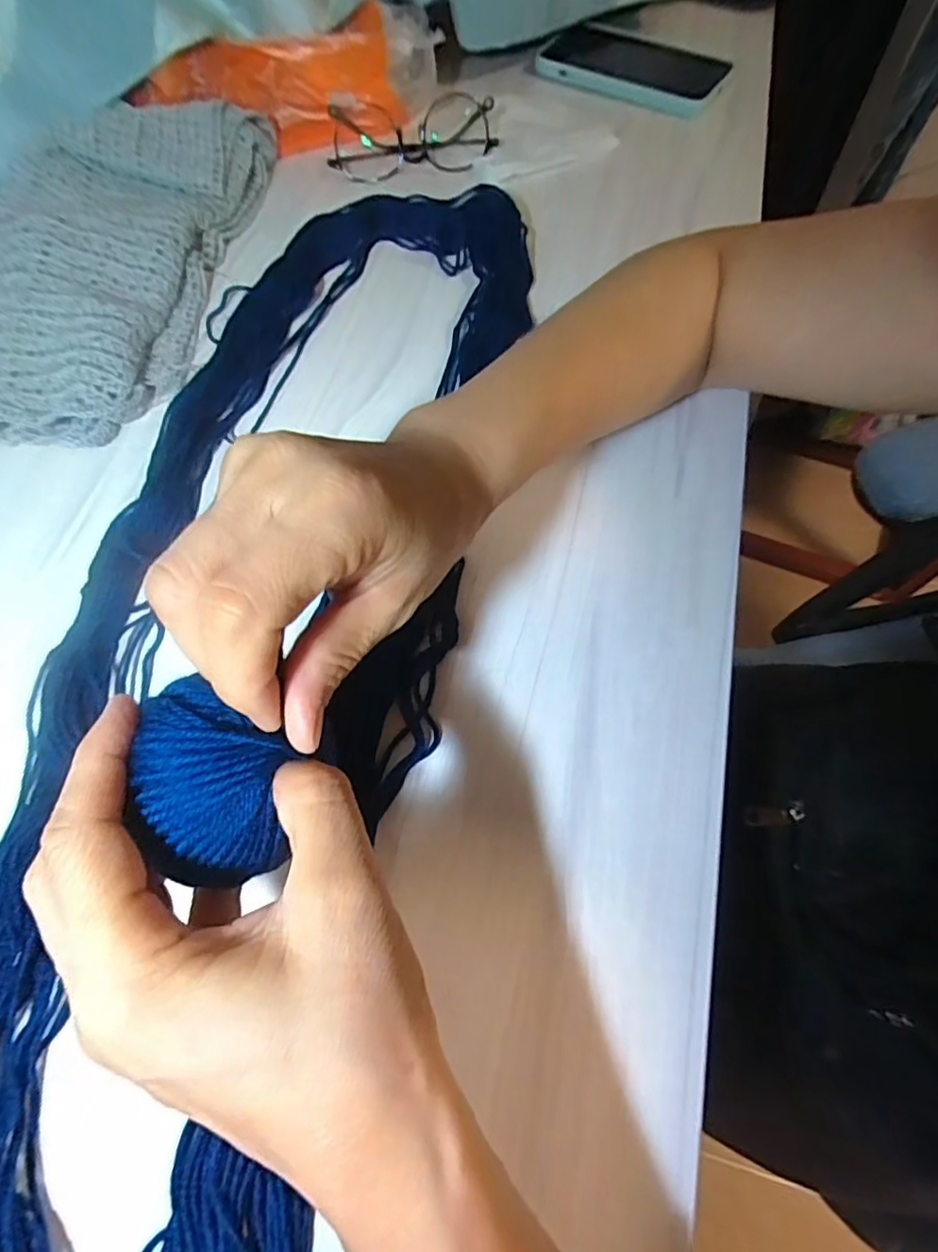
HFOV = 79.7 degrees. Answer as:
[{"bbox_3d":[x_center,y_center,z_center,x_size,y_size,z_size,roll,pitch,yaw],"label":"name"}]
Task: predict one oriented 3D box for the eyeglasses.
[{"bbox_3d":[-0.045,-0.385,0.443,0.131,0.033,0.056,-5,65,1],"label":"eyeglasses"}]

